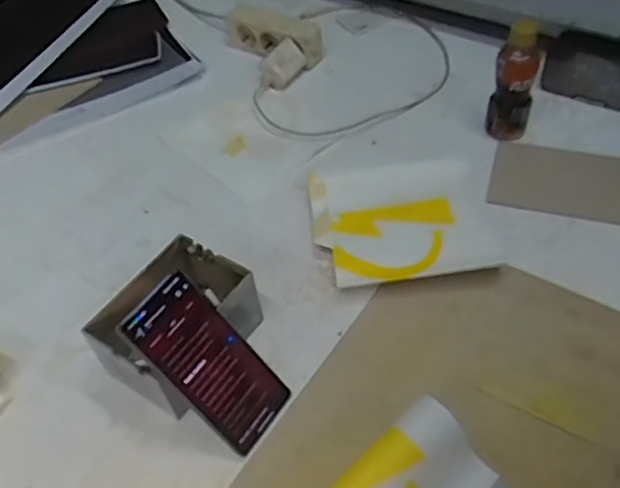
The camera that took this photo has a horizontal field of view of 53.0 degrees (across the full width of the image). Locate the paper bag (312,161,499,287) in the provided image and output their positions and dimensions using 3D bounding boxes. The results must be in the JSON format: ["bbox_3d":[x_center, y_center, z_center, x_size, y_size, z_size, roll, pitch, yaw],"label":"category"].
[{"bbox_3d":[0.103,-0.033,0.693,0.190,0.022,0.191,-7,49,0],"label":"paper bag"}]

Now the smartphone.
[{"bbox_3d":[-0.086,0.104,0.546,0.075,0.163,0.008,-49,21,-28],"label":"smartphone"}]

